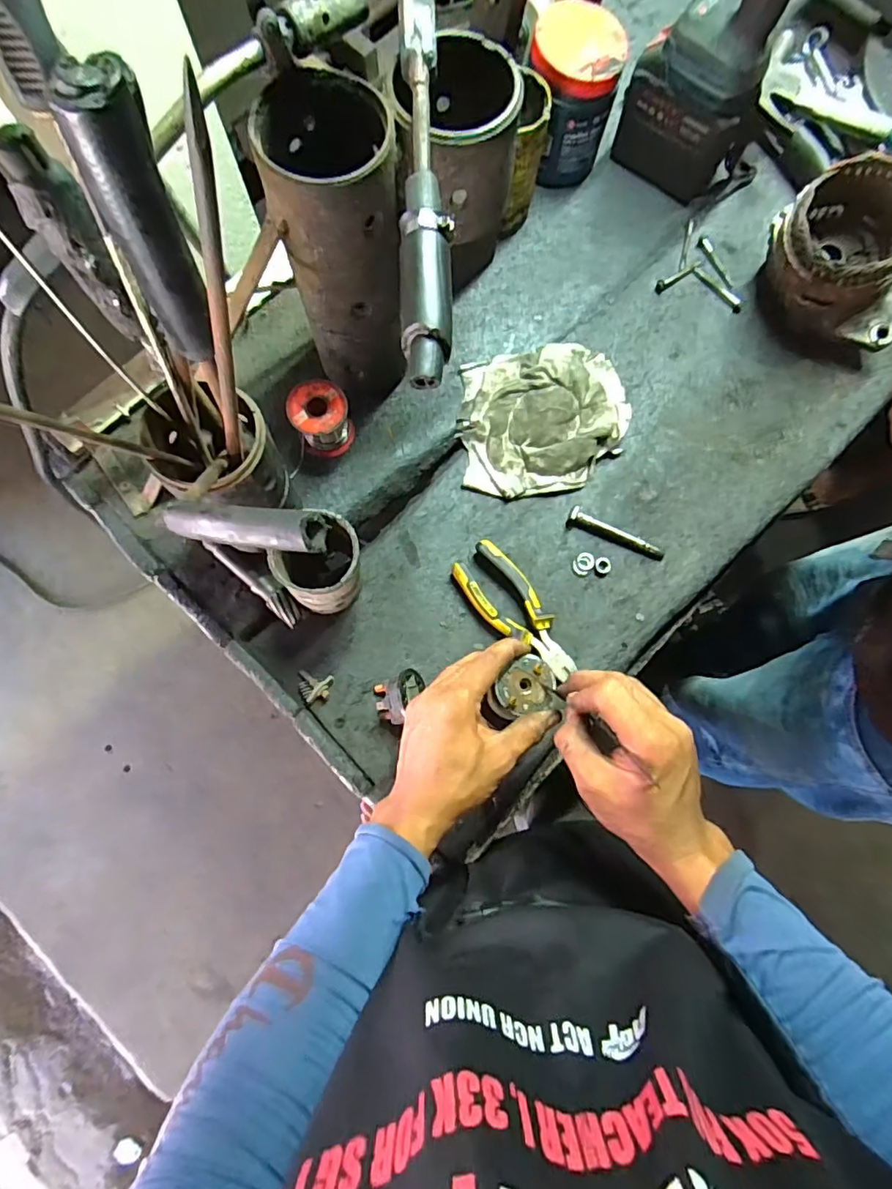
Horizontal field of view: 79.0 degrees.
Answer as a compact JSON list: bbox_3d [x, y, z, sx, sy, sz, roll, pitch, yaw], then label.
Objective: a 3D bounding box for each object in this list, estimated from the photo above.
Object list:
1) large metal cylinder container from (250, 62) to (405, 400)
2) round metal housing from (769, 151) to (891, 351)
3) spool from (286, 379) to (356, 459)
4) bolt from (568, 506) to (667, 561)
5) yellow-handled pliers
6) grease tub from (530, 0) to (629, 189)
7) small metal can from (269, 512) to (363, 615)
[{"bbox_3d":[-0.077,-0.264,0.447,0.085,0.231,0.097,-8,79,-2],"label":"large metal cylinder container"},{"bbox_3d":[0.389,-0.320,0.534,0.111,0.117,0.156,-27,81,-6],"label":"round metal housing"},{"bbox_3d":[-0.117,-0.166,0.514,0.051,0.055,0.051,0,79,-1],"label":"spool"},{"bbox_3d":[0.169,-0.058,0.534,0.098,0.015,0.014,25,80,4],"label":"bolt"},{"bbox_3d":[0.069,0.017,0.515,0.054,0.026,0.144,-43,83,-8],"label":"yellow-handled pliers"},{"bbox_3d":[0.124,-0.499,0.549,0.084,0.118,0.088,0,79,-1],"label":"grease tub"},{"bbox_3d":[-0.106,-0.021,0.468,0.074,0.108,0.063,-7,79,-2],"label":"small metal can"}]

